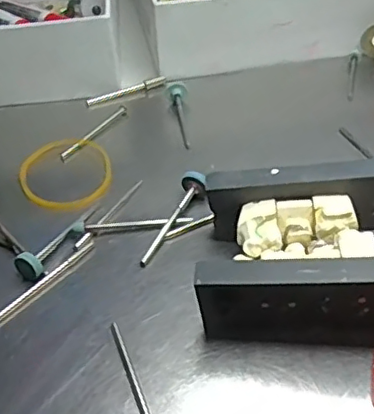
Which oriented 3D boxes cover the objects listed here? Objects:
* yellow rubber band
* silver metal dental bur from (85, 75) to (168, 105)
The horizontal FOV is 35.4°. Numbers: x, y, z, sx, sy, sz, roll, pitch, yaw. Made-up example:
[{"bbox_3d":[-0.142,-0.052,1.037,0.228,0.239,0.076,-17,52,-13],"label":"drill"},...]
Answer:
[{"bbox_3d":[-0.050,-0.014,0.246,0.037,0.004,0.040,-2,51,2],"label":"yellow rubber band"},{"bbox_3d":[-0.031,-0.059,0.300,0.043,0.006,0.004,-19,44,-17],"label":"silver metal dental bur"}]

